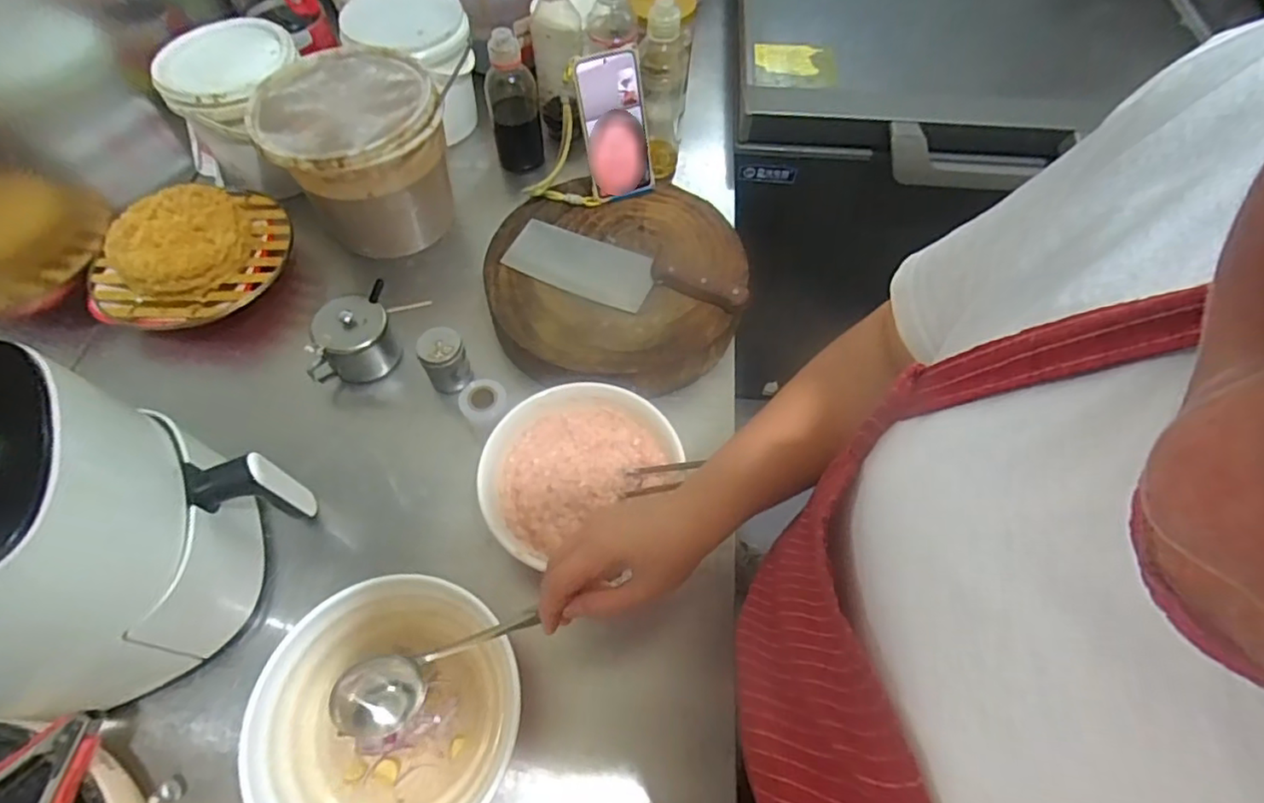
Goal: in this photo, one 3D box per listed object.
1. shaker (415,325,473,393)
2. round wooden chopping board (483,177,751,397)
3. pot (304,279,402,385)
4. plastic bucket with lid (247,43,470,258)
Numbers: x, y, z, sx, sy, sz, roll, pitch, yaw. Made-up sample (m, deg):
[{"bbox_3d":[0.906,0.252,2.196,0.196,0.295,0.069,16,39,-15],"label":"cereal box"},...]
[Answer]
[{"bbox_3d":[-0.215,-0.046,0.704,0.049,0.071,0.042,-17,62,-10],"label":"shaker"},{"bbox_3d":[-0.021,-0.145,0.755,0.308,0.071,0.290,0,60,-1],"label":"round wooden chopping board"},{"bbox_3d":[-0.330,-0.074,0.717,0.101,0.085,0.075,-16,62,-10],"label":"pot"},{"bbox_3d":[-0.343,-0.315,0.797,0.213,0.183,0.213,-2,60,-2],"label":"plastic bucket with lid"}]

